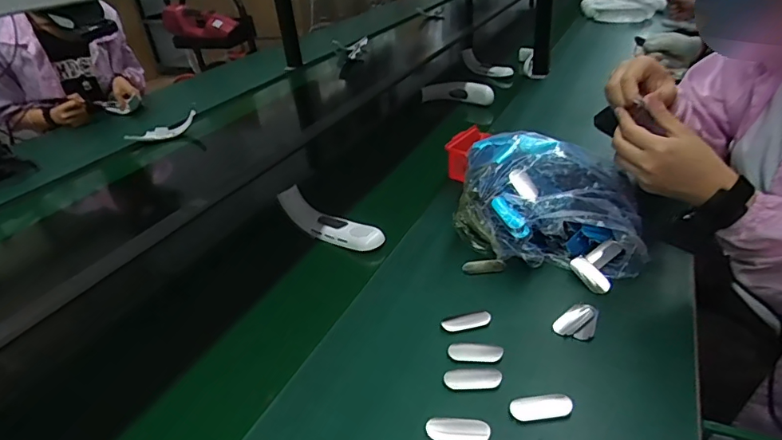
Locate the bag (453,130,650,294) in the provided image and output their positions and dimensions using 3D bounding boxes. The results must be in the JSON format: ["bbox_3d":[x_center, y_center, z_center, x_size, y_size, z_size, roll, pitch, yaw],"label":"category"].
[{"bbox_3d":[0.231,-0.029,0.699,0.251,0.111,0.253,4,33,16],"label":"bag"}]

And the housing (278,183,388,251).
[{"bbox_3d":[-0.100,-0.002,0.771,0.191,0.058,0.040,16,38,33],"label":"housing"}]

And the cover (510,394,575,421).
[{"bbox_3d":[0.147,0.181,0.464,0.059,0.004,0.024,-7,31,-1],"label":"cover"}]

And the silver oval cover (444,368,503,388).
[{"bbox_3d":[0.086,0.166,0.501,0.058,0.004,0.024,-2,31,7],"label":"silver oval cover"}]

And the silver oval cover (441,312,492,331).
[{"bbox_3d":[0.091,0.122,0.571,0.059,0.007,0.021,-12,31,-8],"label":"silver oval cover"}]

